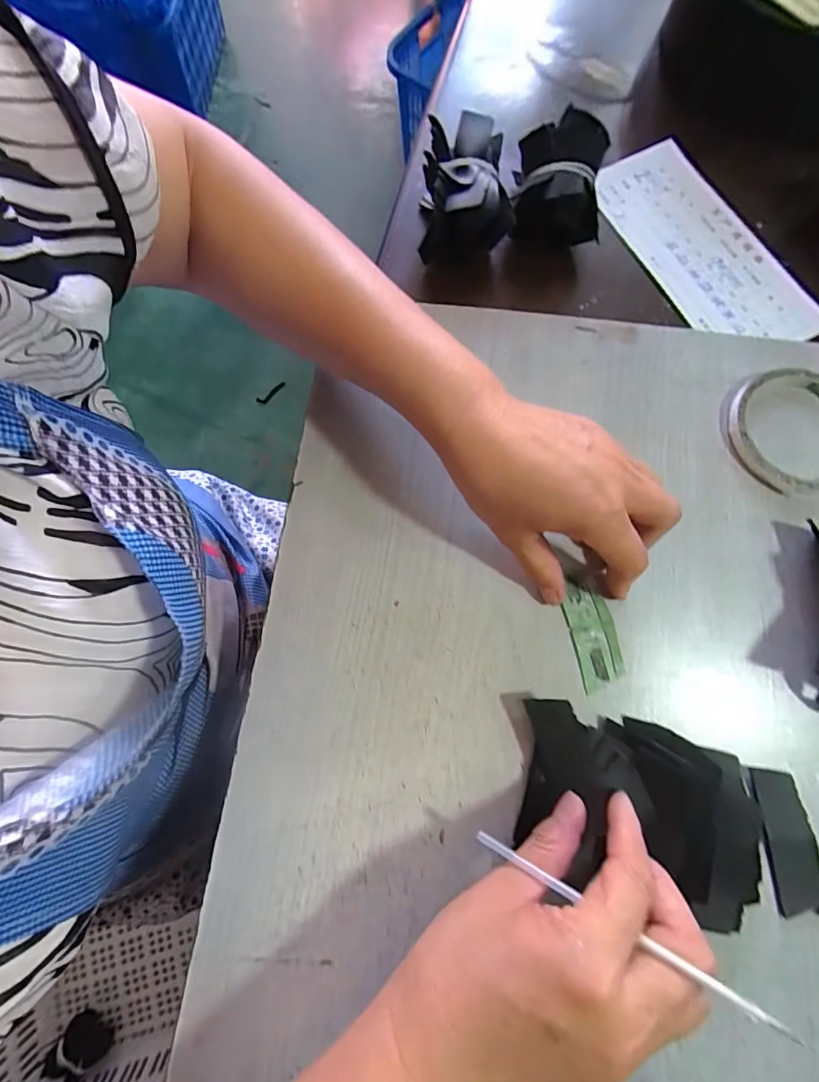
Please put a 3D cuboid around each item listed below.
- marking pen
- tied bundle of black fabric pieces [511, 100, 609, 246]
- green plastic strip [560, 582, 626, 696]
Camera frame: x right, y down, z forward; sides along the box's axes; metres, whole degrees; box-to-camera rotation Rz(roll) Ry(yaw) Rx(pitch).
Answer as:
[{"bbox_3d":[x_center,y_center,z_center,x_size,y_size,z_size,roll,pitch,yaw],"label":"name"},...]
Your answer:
[{"bbox_3d":[0.087,0.164,0.193,0.128,0.005,0.005,15,75,33],"label":"marking pen"},{"bbox_3d":[0.112,-0.268,0.337,0.066,0.049,0.087,5,77,0],"label":"tied bundle of black fabric pieces"},{"bbox_3d":[0.115,0.058,0.278,0.029,0.004,0.063,-10,76,-3],"label":"green plastic strip"}]

